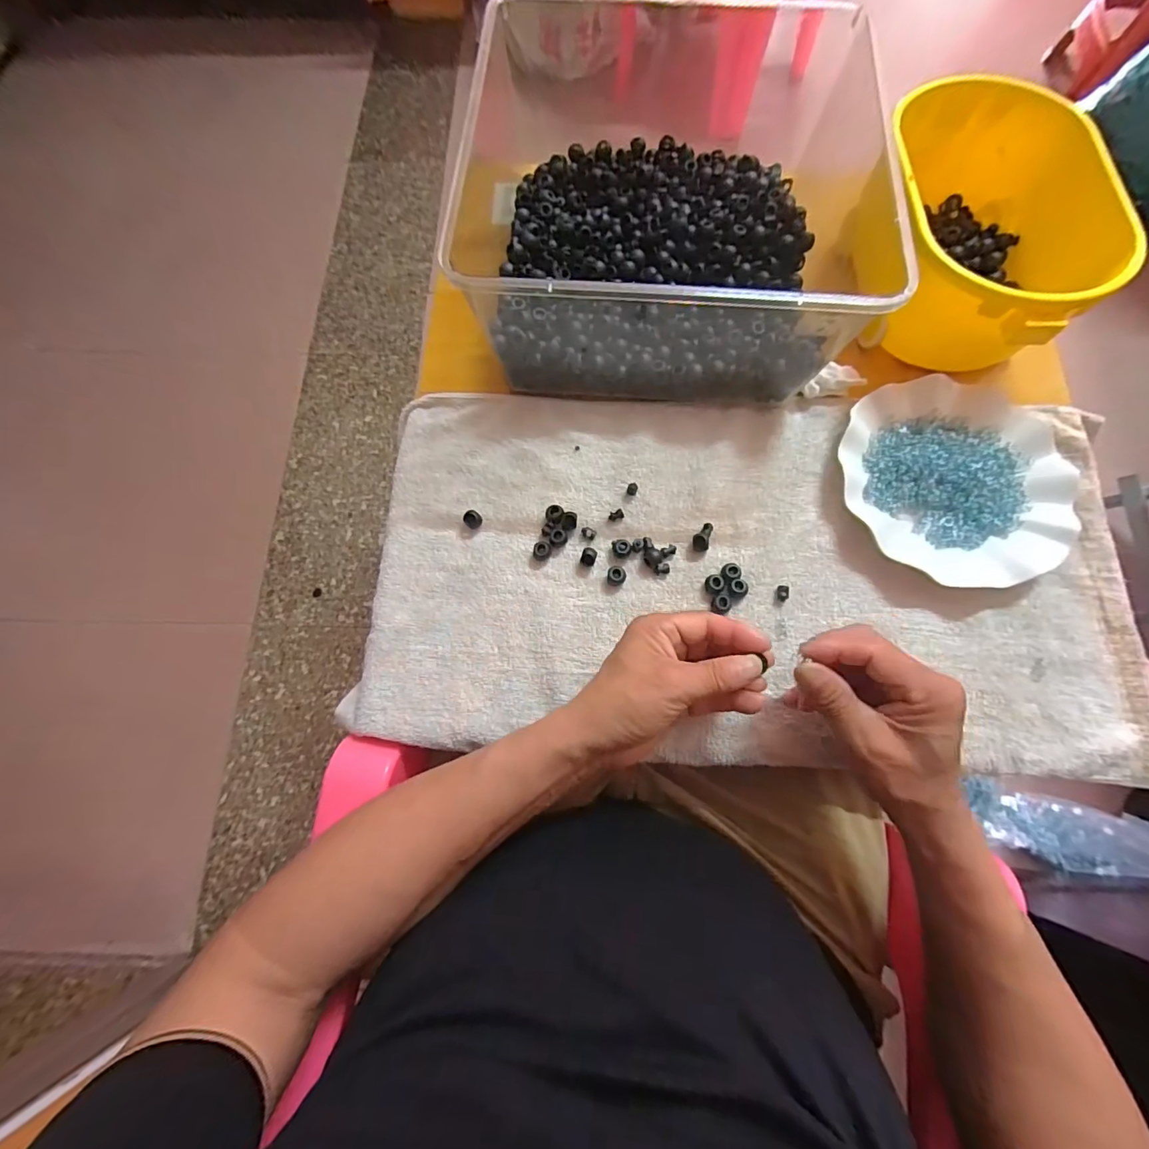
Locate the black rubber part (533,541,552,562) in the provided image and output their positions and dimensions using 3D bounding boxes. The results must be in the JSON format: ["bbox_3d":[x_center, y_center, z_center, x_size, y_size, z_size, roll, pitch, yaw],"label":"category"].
[{"bbox_3d":[-0.026,-0.019,0.398,0.015,0.010,0.015,0,73,0],"label":"black rubber part"}]

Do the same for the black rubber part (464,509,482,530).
[{"bbox_3d":[-0.085,-0.046,0.406,0.014,0.012,0.013,0,73,0],"label":"black rubber part"}]

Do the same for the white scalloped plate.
[{"bbox_3d":[0.313,-0.077,0.403,0.174,0.028,0.174,0,73,0],"label":"white scalloped plate"}]

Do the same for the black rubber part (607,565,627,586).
[{"bbox_3d":[0.034,0.001,0.391,0.015,0.011,0.014,0,73,0],"label":"black rubber part"}]

